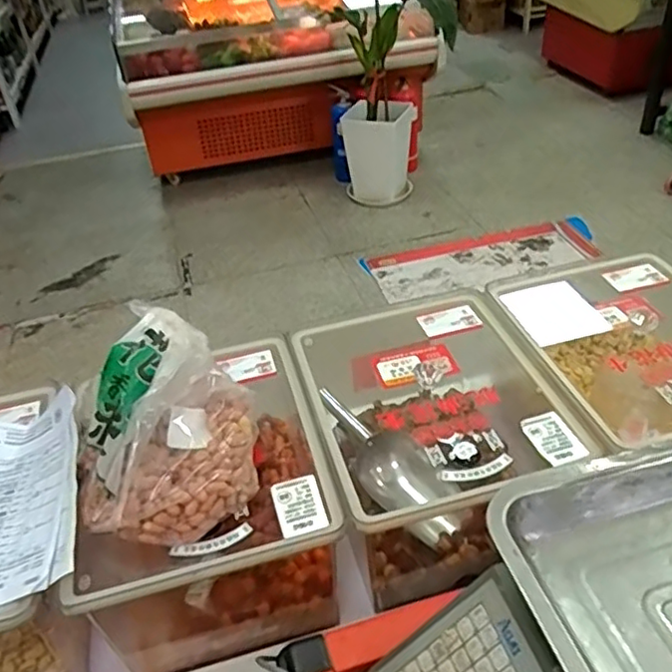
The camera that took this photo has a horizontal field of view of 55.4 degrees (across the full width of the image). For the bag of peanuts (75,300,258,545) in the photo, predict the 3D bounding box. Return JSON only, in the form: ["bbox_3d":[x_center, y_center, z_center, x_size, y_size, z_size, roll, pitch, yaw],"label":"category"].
[{"bbox_3d":[-0.156,0.077,0.567,0.160,0.127,0.160,-15,39,-12],"label":"bag of peanuts"}]

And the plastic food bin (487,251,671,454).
[{"bbox_3d":[0.345,0.033,0.769,0.251,0.123,0.295,-11,38,-7],"label":"plastic food bin"}]

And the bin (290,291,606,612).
[{"bbox_3d":[0.101,0.110,0.737,0.254,0.173,0.317,-14,39,-11],"label":"bin"}]

